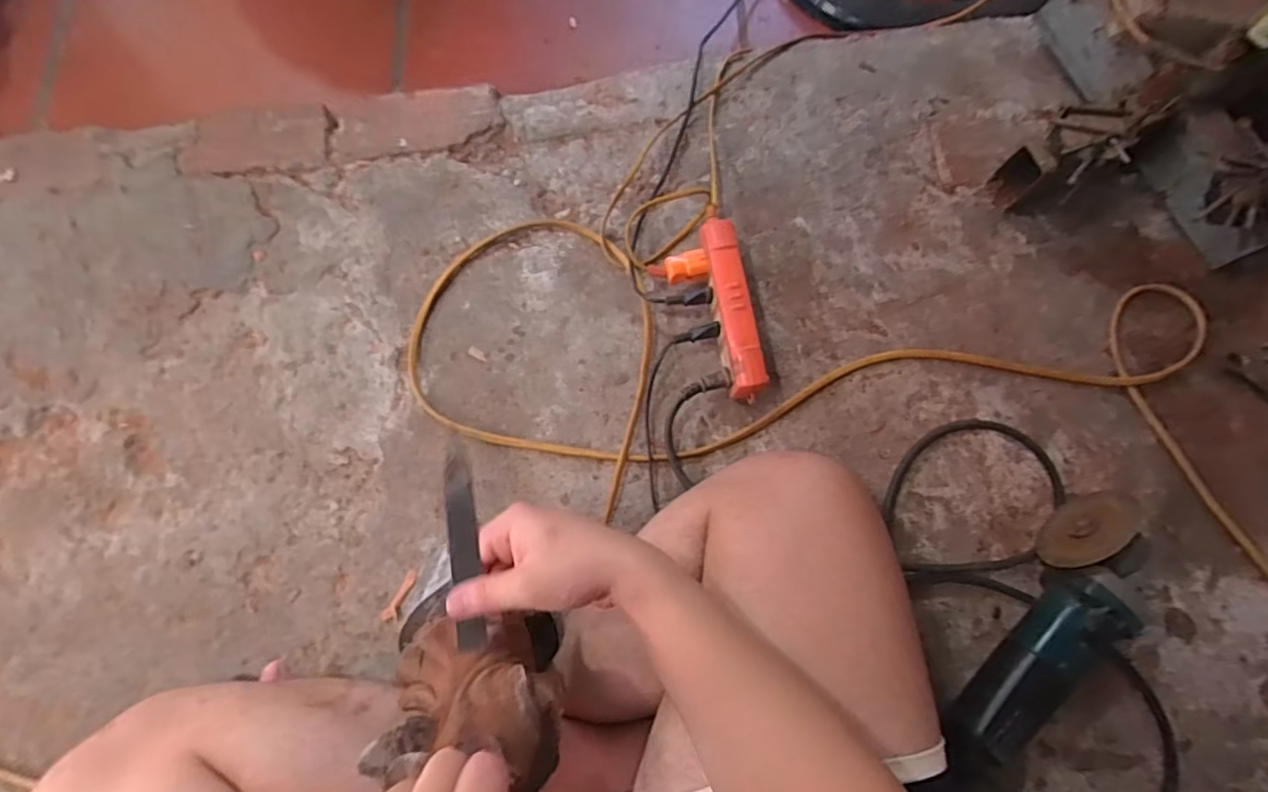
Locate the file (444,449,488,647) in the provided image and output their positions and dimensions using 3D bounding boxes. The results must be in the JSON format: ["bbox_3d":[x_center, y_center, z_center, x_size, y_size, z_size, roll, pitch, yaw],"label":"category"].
[{"bbox_3d":[-0.113,0.100,0.406,0.019,0.005,0.132,-7,84,-3],"label":"file"}]

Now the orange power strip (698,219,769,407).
[{"bbox_3d":[0.104,-0.095,0.667,0.035,0.061,0.199,-9,74,-3],"label":"orange power strip"}]

